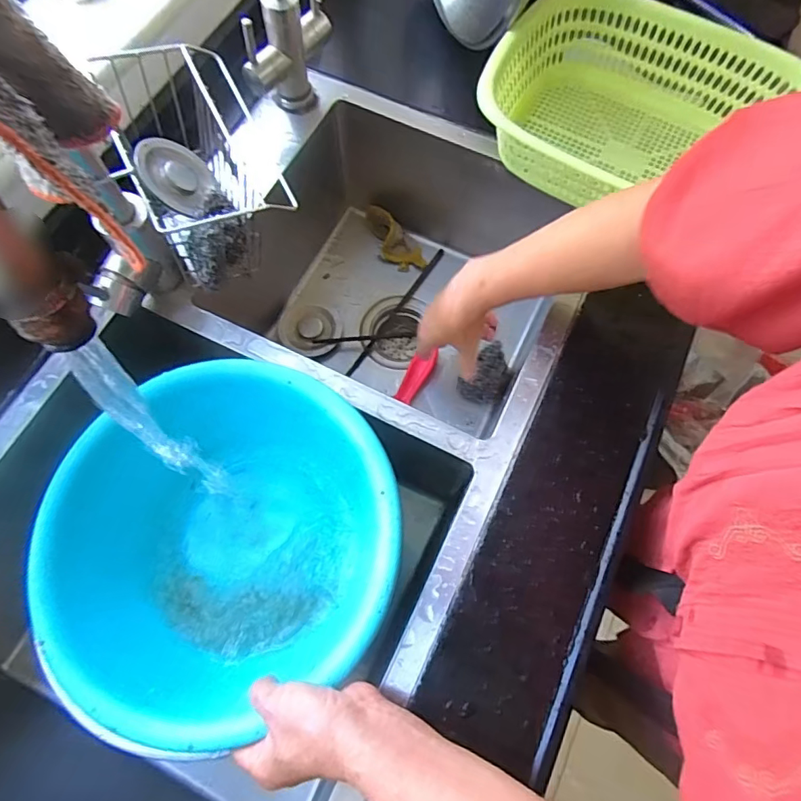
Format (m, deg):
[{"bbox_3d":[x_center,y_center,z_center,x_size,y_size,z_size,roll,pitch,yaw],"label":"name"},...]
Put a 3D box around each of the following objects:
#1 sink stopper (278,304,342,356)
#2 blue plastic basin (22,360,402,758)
[{"bbox_3d":[-0.124,-0.093,0.678,0.087,0.020,0.070,26,71,8],"label":"sink stopper"},{"bbox_3d":[-0.153,0.121,0.457,0.287,0.122,0.270,1,70,-2],"label":"blue plastic basin"}]

